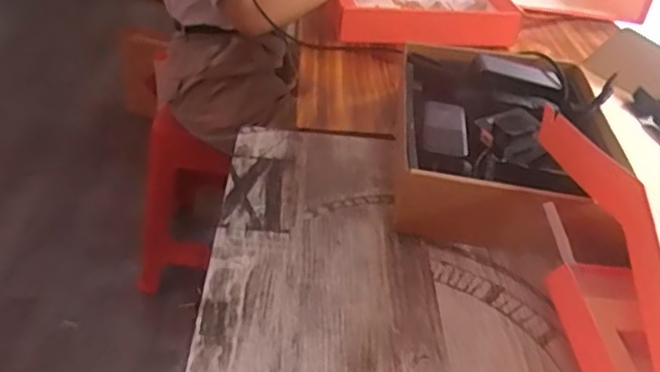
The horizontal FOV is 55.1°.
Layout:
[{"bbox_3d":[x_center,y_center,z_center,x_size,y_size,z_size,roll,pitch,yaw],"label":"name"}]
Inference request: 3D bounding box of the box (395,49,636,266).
[{"bbox_3d":[0.223,-0.062,0.816,0.258,0.091,0.363,8,36,1],"label":"box"}]

